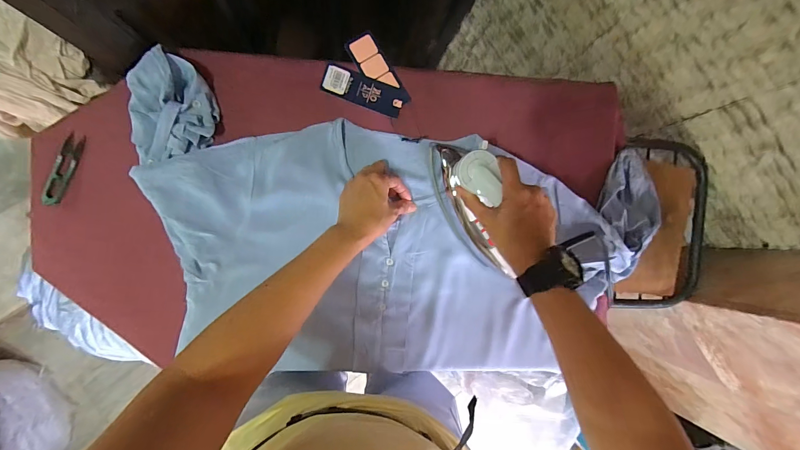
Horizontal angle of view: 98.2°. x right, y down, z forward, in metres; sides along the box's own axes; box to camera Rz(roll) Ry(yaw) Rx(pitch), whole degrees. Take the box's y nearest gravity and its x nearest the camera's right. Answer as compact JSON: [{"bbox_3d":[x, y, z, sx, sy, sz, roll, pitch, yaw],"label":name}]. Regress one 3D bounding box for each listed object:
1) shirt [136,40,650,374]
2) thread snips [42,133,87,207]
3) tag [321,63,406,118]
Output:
[{"bbox_3d":[0.002,0.037,0.513,0.759,0.067,0.381,10,86,-6],"label":"shirt"},{"bbox_3d":[-0.456,-0.075,0.471,0.022,0.009,0.099,19,86,-6],"label":"thread snips"},{"bbox_3d":[-0.053,-0.199,0.511,0.119,0.004,0.041,18,92,-7],"label":"tag"}]

